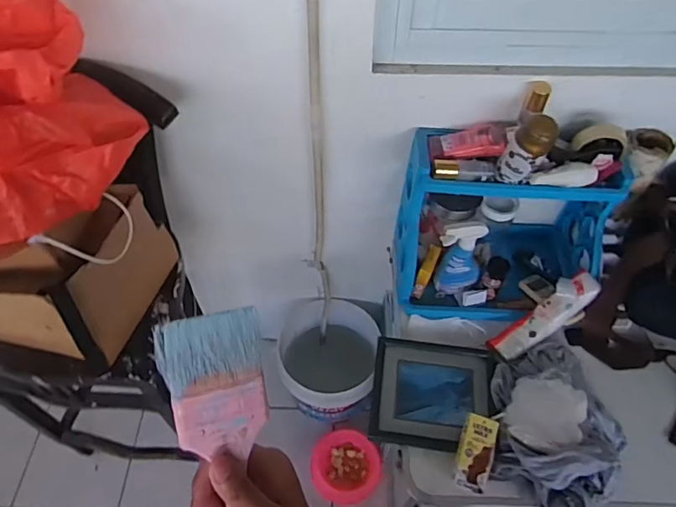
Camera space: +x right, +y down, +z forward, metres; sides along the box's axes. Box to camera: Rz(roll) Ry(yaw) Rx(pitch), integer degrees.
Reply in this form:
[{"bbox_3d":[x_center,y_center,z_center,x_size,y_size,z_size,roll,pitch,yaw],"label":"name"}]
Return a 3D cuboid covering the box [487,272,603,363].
[{"bbox_3d":[0.420,0.132,0.992,0.245,0.068,0.071,-37,59,1],"label":"box"}]

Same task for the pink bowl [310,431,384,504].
[{"bbox_3d":[0.021,0.623,1.435,0.184,0.064,0.202,1,53,-1],"label":"pink bowl"}]

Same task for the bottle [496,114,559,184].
[{"bbox_3d":[0.327,-0.183,0.842,0.071,0.118,0.063,26,57,18],"label":"bottle"}]

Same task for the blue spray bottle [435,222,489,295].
[{"bbox_3d":[0.254,0.007,1.003,0.097,0.168,0.065,1,53,-1],"label":"blue spray bottle"}]

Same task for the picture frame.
[{"bbox_3d":[0.181,0.264,0.933,0.222,0.035,0.206,8,53,5],"label":"picture frame"}]

